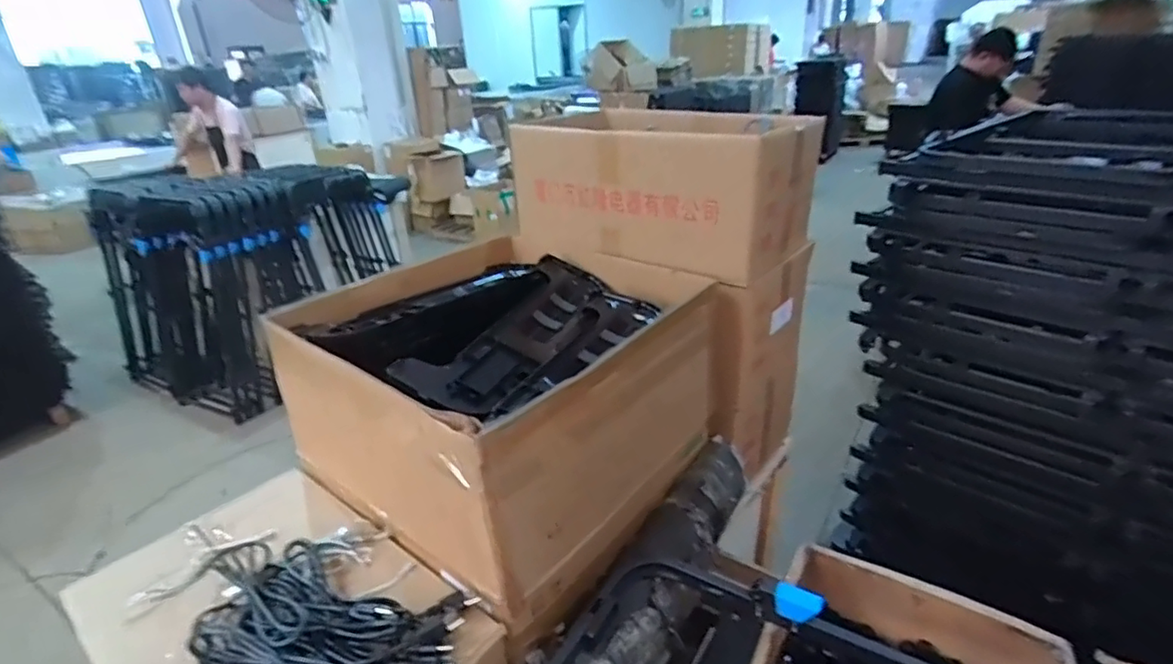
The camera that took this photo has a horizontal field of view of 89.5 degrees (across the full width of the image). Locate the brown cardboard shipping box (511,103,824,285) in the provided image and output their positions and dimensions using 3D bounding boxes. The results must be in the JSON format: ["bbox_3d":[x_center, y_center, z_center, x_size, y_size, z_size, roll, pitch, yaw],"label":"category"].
[{"bbox_3d":[0.168,-0.335,1.290,0.576,0.245,0.431,16,32,34],"label":"brown cardboard shipping box"}]

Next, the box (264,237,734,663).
[{"bbox_3d":[-0.152,0.078,1.060,0.606,0.306,0.576,17,32,35],"label":"box"}]

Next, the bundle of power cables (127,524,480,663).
[{"bbox_3d":[-0.386,0.354,0.787,0.512,0.052,0.245,5,27,16],"label":"bundle of power cables"}]

